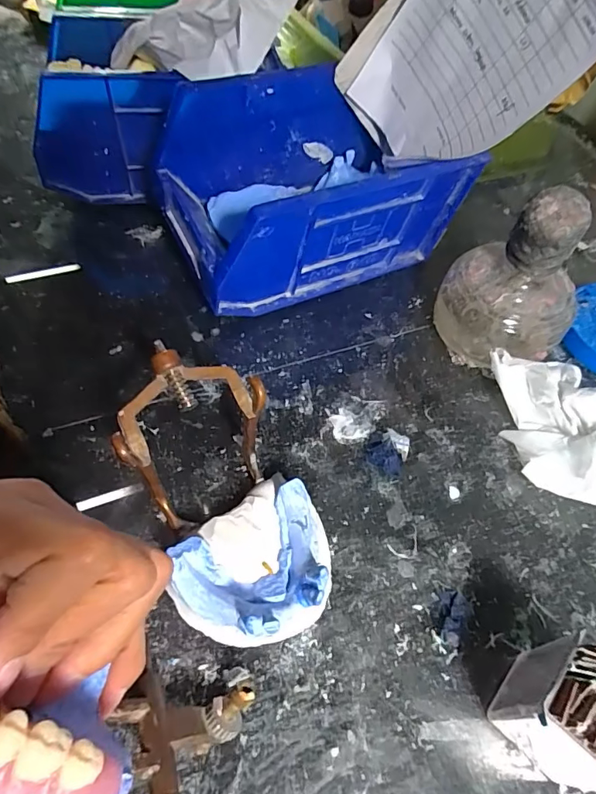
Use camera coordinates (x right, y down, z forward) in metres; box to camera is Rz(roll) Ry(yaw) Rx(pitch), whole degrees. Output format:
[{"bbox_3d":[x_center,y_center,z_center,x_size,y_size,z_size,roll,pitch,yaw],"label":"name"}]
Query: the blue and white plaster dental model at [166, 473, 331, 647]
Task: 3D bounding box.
[{"bbox_3d":[-0.016,0.070,0.197,0.069,0.032,0.057,-35,65,-25],"label":"blue and white plaster dental model"}]

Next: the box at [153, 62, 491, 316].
[{"bbox_3d":[0.007,-0.125,0.292,0.166,0.100,0.104,-22,60,-19],"label":"box"}]

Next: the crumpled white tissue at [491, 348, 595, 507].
[{"bbox_3d":[0.159,0.013,0.249,0.090,0.038,0.090,-2,56,-7],"label":"crumpled white tissue"}]

